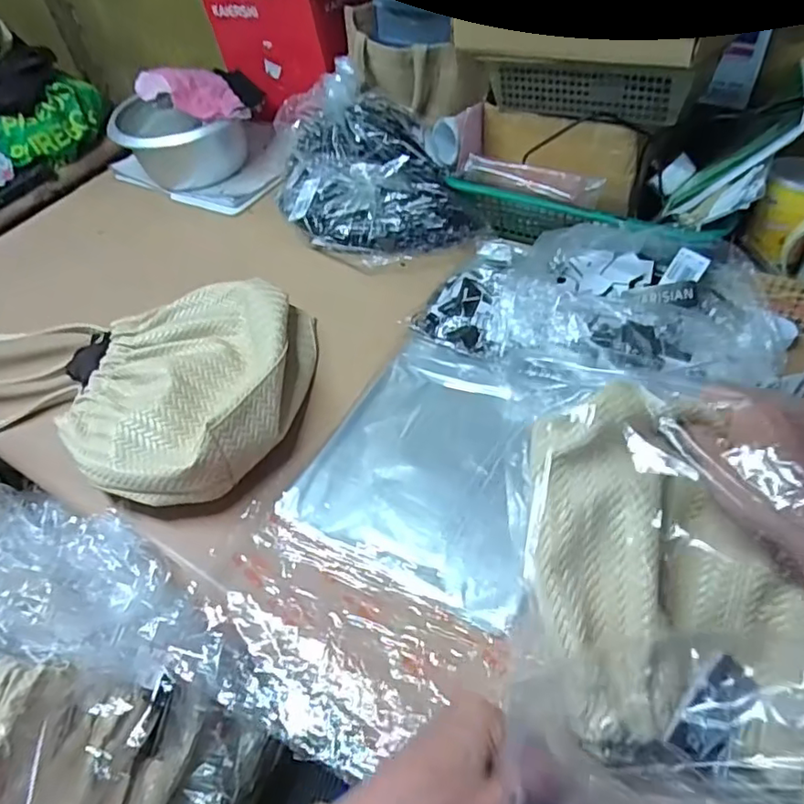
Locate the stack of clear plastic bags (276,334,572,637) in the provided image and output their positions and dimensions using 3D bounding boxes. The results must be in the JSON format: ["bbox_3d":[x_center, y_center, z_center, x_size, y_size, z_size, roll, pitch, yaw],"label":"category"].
[{"bbox_3d":[0.041,0.050,0.547,0.215,0.019,0.250,20,55,22],"label":"stack of clear plastic bags"}]

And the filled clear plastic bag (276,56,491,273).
[{"bbox_3d":[-0.055,-0.305,0.769,0.199,0.141,0.276,-25,51,-14],"label":"filled clear plastic bag"}]

